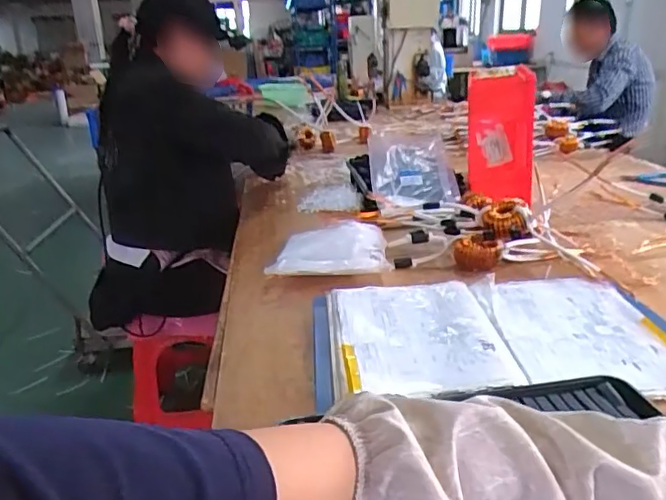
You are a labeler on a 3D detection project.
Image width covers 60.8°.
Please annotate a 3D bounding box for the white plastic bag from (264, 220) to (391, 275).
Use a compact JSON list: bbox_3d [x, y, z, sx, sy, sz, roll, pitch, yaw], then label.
[{"bbox_3d":[0.000,-0.012,1.062,0.213,0.037,0.196,1,21,9],"label":"white plastic bag"}]

